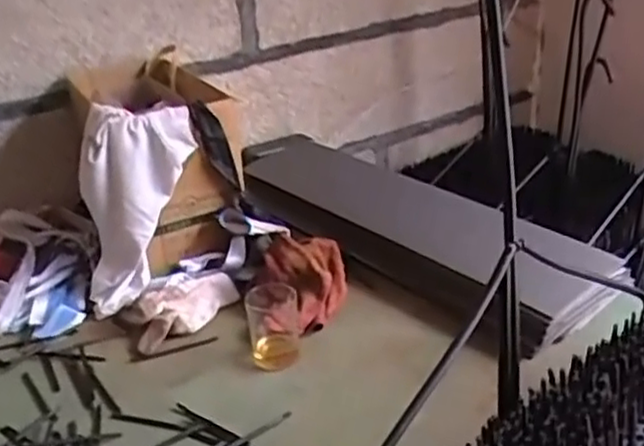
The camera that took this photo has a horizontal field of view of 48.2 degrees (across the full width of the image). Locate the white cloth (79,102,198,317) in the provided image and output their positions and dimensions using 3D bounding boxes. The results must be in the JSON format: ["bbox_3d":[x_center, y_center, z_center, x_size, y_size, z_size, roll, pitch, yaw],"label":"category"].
[{"bbox_3d":[-0.252,-0.026,0.928,0.121,0.270,0.093,6,18,-32],"label":"white cloth"}]

